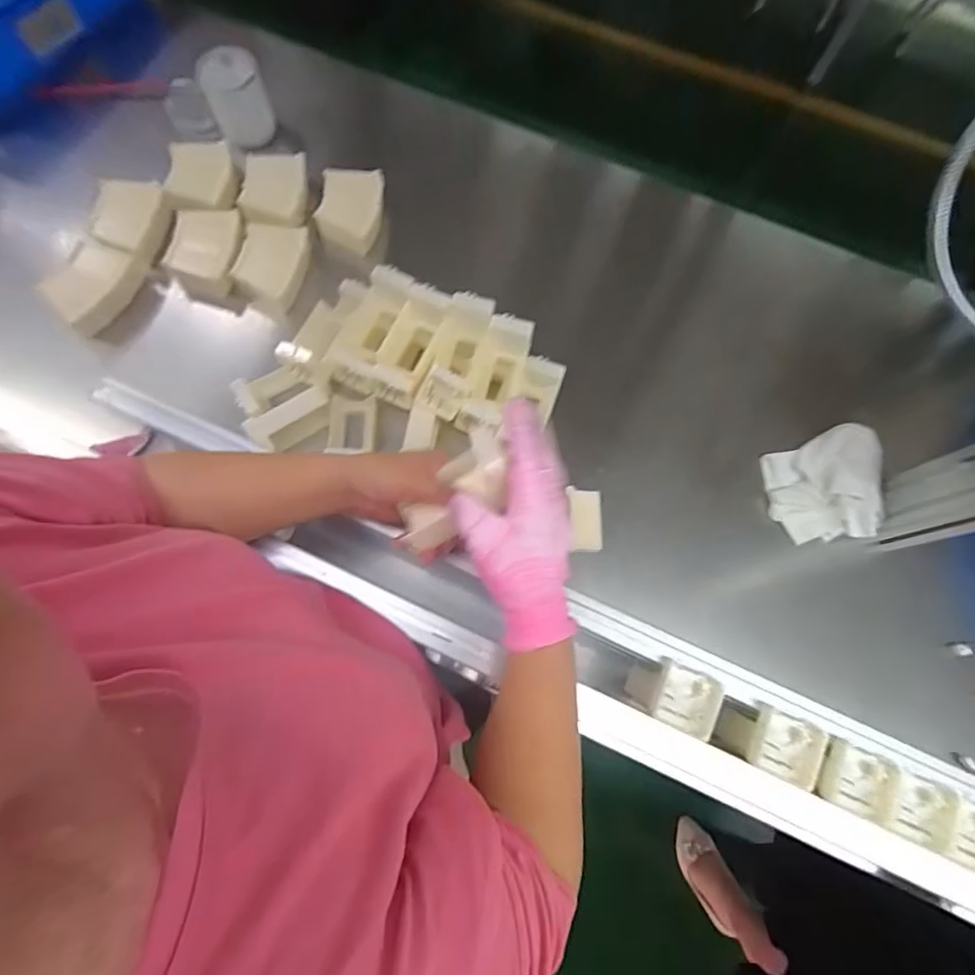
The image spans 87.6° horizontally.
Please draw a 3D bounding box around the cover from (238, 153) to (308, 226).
[{"bbox_3d":[-0.296,-0.417,0.707,0.087,0.027,0.123,1,72,-2],"label":"cover"}]

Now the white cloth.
[{"bbox_3d":[0.432,-0.008,0.630,0.144,0.066,0.135,-4,72,-4],"label":"white cloth"}]

